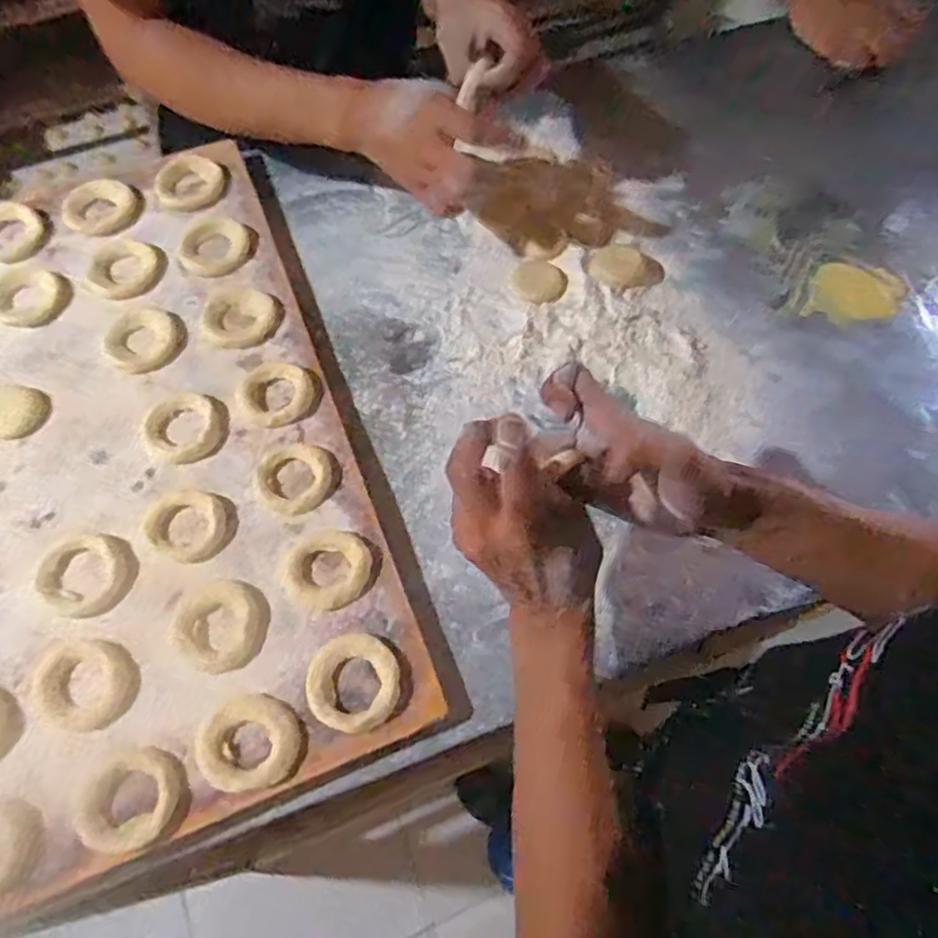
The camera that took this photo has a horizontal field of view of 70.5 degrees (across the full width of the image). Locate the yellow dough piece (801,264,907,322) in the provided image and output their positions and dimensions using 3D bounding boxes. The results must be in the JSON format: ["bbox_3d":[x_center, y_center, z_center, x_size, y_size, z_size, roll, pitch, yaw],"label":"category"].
[{"bbox_3d":[0.361,-0.164,0.619,0.090,0.004,0.068,11,65,5],"label":"yellow dough piece"}]

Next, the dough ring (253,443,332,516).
[{"bbox_3d":[-0.139,0.006,0.530,0.055,0.012,0.062,26,68,12],"label":"dough ring"}]

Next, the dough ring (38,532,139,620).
[{"bbox_3d":[-0.285,0.077,0.496,0.065,0.012,0.063,0,65,0],"label":"dough ring"}]

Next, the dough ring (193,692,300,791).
[{"bbox_3d":[-0.148,0.181,0.443,0.064,0.012,0.059,0,65,0],"label":"dough ring"}]

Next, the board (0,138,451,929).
[{"bbox_3d":[-0.323,-0.007,0.548,0.429,0.038,0.615,-21,67,-9],"label":"board"}]

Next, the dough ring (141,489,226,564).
[{"bbox_3d":[-0.215,0.042,0.509,0.056,0.015,0.053,0,65,0],"label":"dough ring"}]

